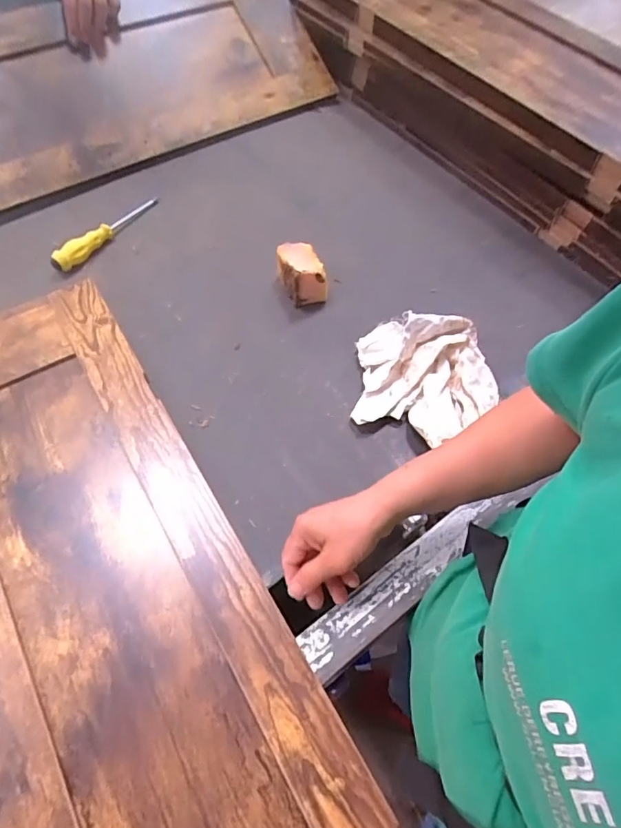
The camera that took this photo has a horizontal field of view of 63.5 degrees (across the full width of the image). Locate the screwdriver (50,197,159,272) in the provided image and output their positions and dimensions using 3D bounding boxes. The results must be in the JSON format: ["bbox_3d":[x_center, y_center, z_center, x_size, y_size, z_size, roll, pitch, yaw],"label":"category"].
[{"bbox_3d":[-0.293,-0.269,0.720,0.023,0.026,0.184,32,64,15],"label":"screwdriver"}]

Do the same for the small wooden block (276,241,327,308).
[{"bbox_3d":[-0.011,-0.186,0.661,0.048,0.049,0.070,-18,63,-12],"label":"small wooden block"}]

